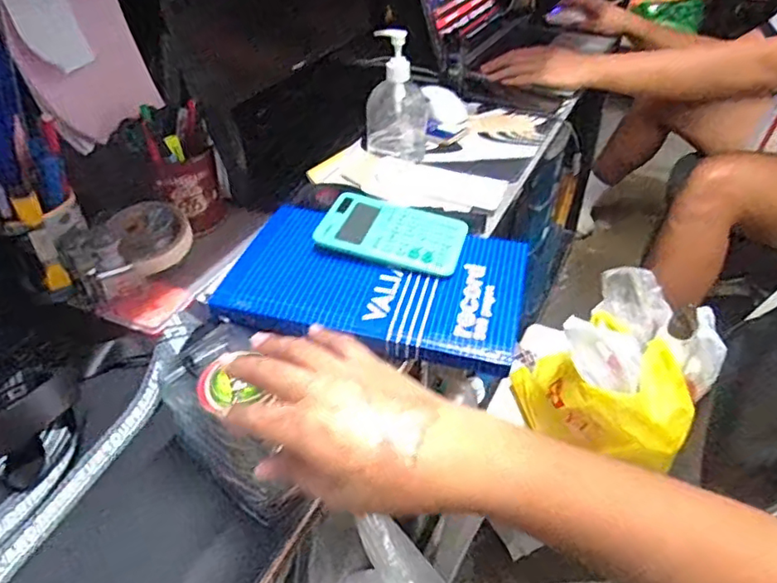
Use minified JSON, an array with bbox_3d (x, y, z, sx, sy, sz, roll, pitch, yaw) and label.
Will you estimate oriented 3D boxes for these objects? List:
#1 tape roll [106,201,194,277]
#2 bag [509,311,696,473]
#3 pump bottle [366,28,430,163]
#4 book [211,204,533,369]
[{"bbox_3d":[-0.242,-0.058,0.604,0.069,0.023,0.078,-32,78,-16],"label":"tape roll"},{"bbox_3d":[0.280,0.129,0.743,0.191,0.140,0.168,0,39,-1],"label":"bag"},{"bbox_3d":[0.015,-0.272,0.797,0.090,0.146,0.055,0,39,-1],"label":"pump bottle"},{"bbox_3d":[-0.011,-0.013,0.581,0.287,0.024,0.175,10,40,10],"label":"book"}]

